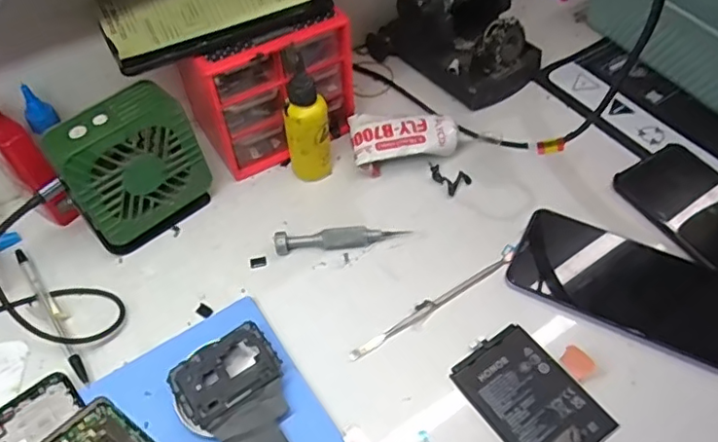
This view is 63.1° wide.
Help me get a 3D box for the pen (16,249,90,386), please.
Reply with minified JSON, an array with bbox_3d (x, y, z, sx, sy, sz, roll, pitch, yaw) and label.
[{"bbox_3d":[-0.229,0.066,0.435,0.010,0.007,0.139,-33,59,-21],"label":"pen"}]

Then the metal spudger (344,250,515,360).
[{"bbox_3d":[0.058,0.061,0.436,0.149,0.004,0.010,-28,57,-18],"label":"metal spudger"}]

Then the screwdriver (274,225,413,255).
[{"bbox_3d":[-0.015,0.014,0.469,0.105,0.019,0.015,-6,53,-3],"label":"screwdriver"}]

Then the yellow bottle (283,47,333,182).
[{"bbox_3d":[-0.043,-0.083,0.478,0.034,0.116,0.030,-4,53,-1],"label":"yellow bottle"}]

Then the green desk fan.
[{"bbox_3d":[-0.173,-0.037,0.453,0.098,0.112,0.044,-37,60,-23],"label":"green desk fan"}]

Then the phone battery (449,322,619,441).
[{"bbox_3d":[0.114,0.117,0.389,0.066,0.006,0.094,-30,57,-19],"label":"phone battery"}]

